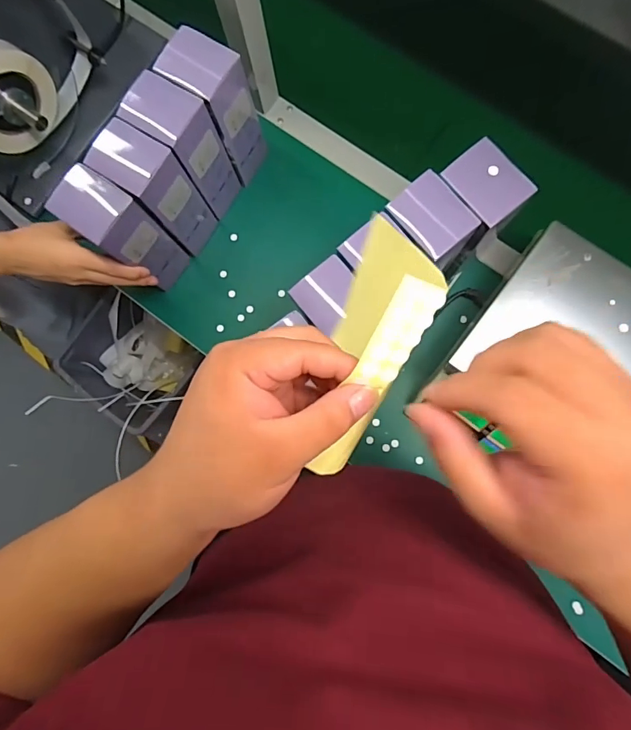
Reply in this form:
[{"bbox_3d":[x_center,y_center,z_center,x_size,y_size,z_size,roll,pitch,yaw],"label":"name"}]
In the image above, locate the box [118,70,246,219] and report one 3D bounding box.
[{"bbox_3d":[-0.163,-0.281,0.601,0.089,0.175,0.073,35,86,7],"label":"box"}]

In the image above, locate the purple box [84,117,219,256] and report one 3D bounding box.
[{"bbox_3d":[-0.204,-0.227,0.595,0.095,0.191,0.067,38,87,7],"label":"purple box"}]

